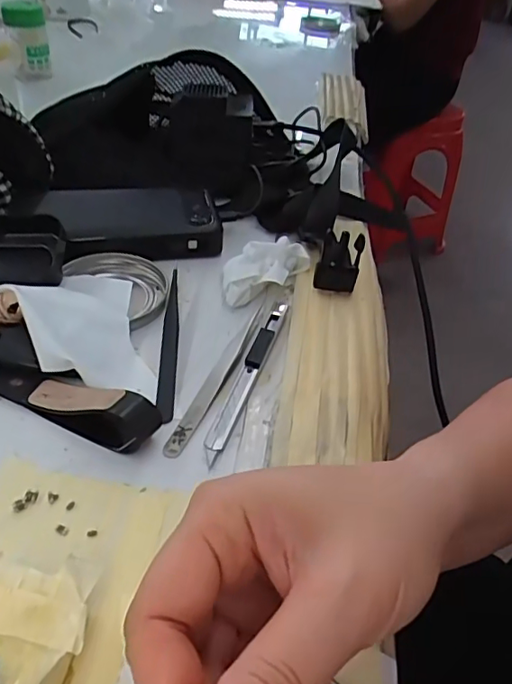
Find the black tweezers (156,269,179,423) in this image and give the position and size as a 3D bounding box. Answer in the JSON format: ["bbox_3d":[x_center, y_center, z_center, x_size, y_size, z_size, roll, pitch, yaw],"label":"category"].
[{"bbox_3d":[-0.054,-0.001,0.336,0.010,0.014,0.116,2,43,-6],"label":"black tweezers"}]

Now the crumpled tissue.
[{"bbox_3d":[0.004,-0.053,0.394,0.039,0.019,0.077,35,49,27],"label":"crumpled tissue"}]

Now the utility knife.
[{"bbox_3d":[-0.004,0.016,0.328,0.011,0.005,0.138,16,43,10],"label":"utility knife"}]

